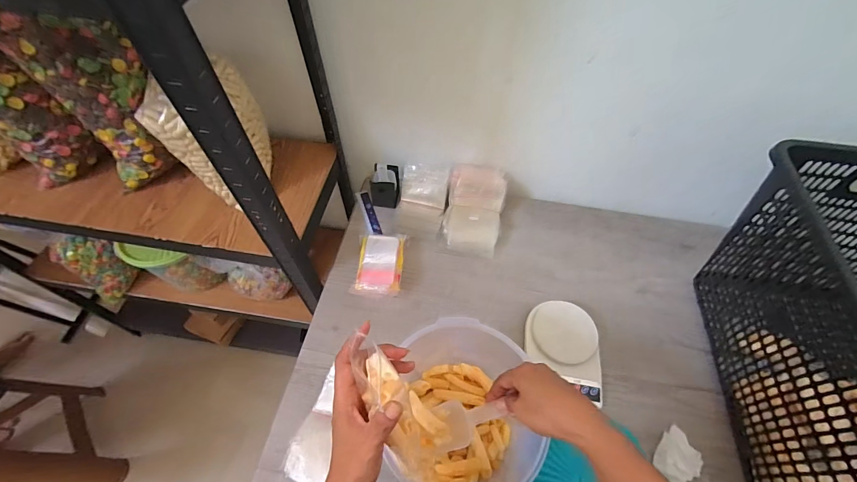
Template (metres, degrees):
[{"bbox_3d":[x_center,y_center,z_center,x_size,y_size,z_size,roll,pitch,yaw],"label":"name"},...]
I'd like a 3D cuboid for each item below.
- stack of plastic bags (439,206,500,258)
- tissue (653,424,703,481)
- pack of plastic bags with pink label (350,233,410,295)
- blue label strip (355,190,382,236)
[{"bbox_3d":[0.088,-0.022,0.761,0.121,0.040,0.102,13,58,7],"label":"stack of plastic bags"},{"bbox_3d":[0.386,0.336,0.561,0.062,0.028,0.066,-31,63,-19],"label":"tissue"},{"bbox_3d":[-0.095,0.045,0.716,0.090,0.041,0.146,4,57,1],"label":"pack of plastic bags with pink label"},{"bbox_3d":[-0.136,-0.066,0.822,0.028,0.011,0.131,-18,59,-12],"label":"blue label strip"}]

